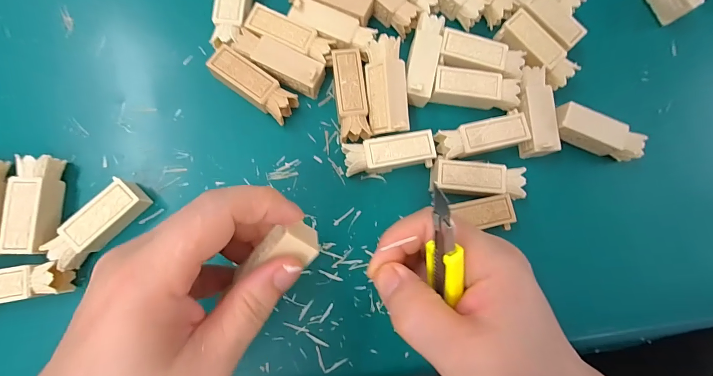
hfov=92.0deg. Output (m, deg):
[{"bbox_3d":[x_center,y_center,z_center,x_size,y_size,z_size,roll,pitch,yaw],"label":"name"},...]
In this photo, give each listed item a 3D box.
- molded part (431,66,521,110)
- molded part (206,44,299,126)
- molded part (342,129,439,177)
[{"bbox_3d":[0.085,-0.071,0.247,0.060,0.015,0.024,5,83,-1],"label":"molded part"},{"bbox_3d":[-0.071,-0.070,0.239,0.059,0.020,0.024,35,83,2],"label":"molded part"},{"bbox_3d":[0.022,-0.023,0.238,0.061,0.018,0.023,-8,83,-3],"label":"molded part"}]

